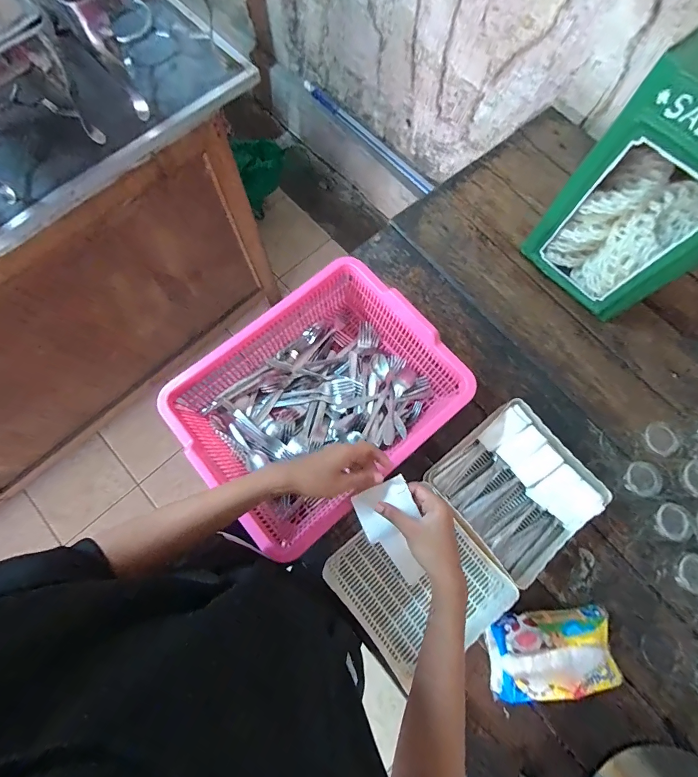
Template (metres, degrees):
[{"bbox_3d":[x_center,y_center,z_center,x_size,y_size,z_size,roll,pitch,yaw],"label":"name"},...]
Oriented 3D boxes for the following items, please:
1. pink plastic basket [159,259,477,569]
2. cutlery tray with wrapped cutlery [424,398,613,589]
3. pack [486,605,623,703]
[{"bbox_3d":[-0.044,0.020,0.590,0.383,0.120,0.305,-39,79,-11],"label":"pink plastic basket"},{"bbox_3d":[0.273,0.160,0.597,0.204,0.061,0.216,-37,79,-10],"label":"cutlery tray with wrapped cutlery"},{"bbox_3d":[0.302,0.397,0.537,0.178,0.054,0.116,-4,75,-2],"label":"pack"}]

